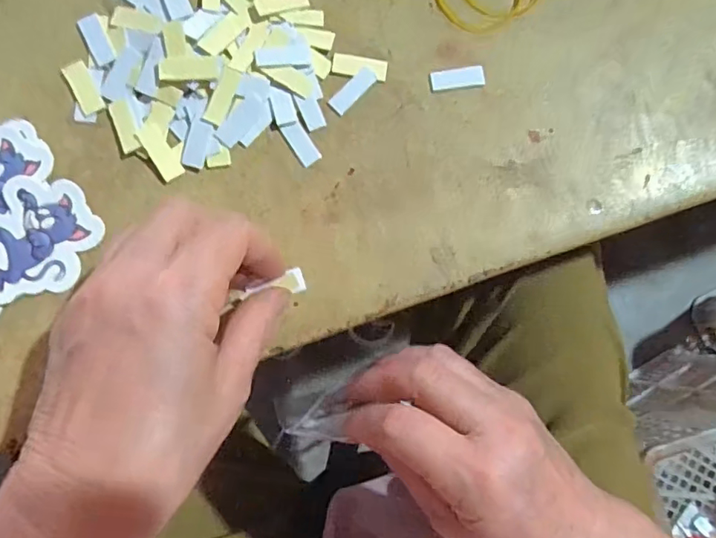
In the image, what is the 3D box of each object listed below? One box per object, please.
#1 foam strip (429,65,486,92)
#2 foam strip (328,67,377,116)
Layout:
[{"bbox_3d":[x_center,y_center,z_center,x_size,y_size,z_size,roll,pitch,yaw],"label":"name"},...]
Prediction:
[{"bbox_3d":[0.052,-0.101,0.272,0.029,0.004,0.011,-8,85,-4],"label":"foam strip"},{"bbox_3d":[-0.003,-0.093,0.269,0.010,0.004,0.028,44,83,2],"label":"foam strip"}]

